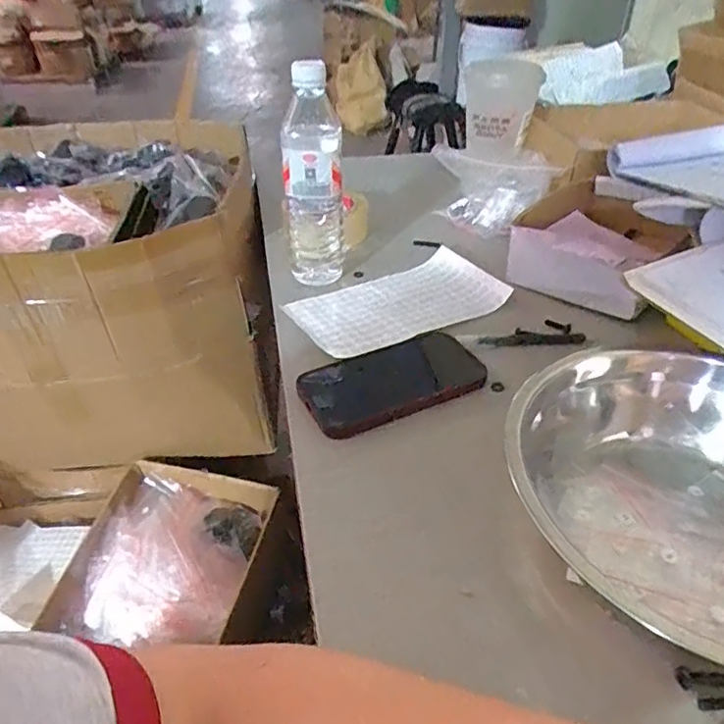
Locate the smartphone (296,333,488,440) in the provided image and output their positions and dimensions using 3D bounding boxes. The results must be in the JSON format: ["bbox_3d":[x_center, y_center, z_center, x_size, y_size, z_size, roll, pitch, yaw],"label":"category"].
[{"bbox_3d":[0.029,0.015,0.517,0.167,0.015,0.086,-21,42,-24],"label":"smartphone"}]

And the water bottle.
[{"bbox_3d":[-0.053,-0.189,0.613,0.065,0.228,0.058,-5,38,-6],"label":"water bottle"}]

